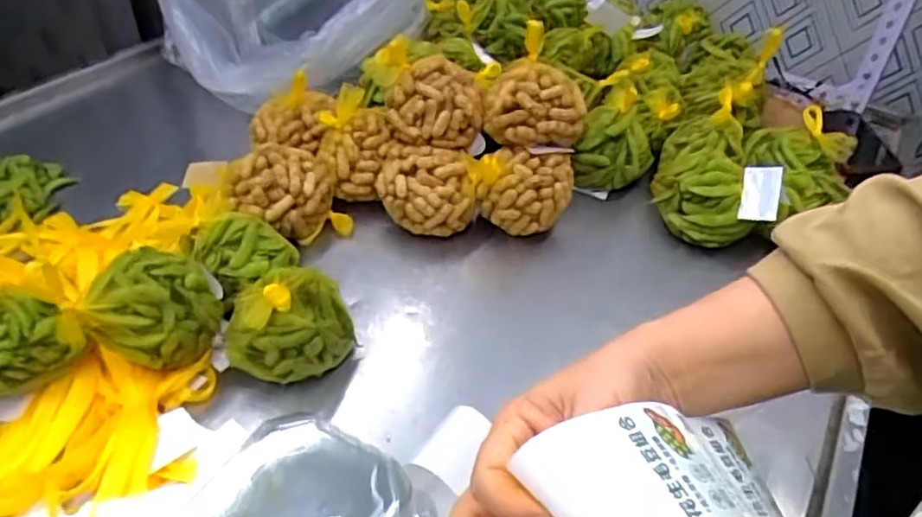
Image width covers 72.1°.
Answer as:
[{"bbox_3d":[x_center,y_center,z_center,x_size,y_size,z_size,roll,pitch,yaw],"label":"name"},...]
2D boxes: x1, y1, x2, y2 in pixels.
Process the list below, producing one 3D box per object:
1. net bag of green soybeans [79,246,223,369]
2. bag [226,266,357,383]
[{"bbox_3d":[-0.258,0.045,0.551,0.085,0.099,0.082,-1,43,-5],"label":"net bag of green soybeans"},{"bbox_3d":[-0.157,0.052,0.570,0.110,0.101,0.086,-13,45,-17],"label":"bag"}]

